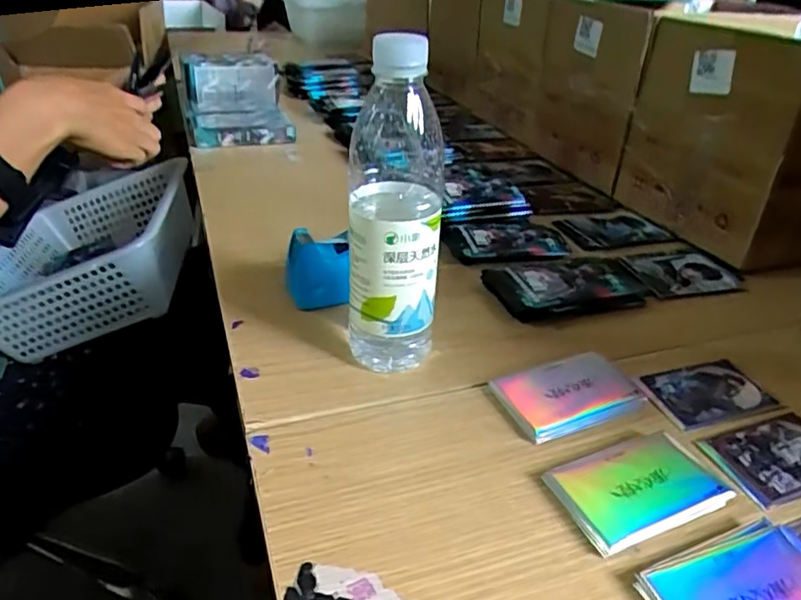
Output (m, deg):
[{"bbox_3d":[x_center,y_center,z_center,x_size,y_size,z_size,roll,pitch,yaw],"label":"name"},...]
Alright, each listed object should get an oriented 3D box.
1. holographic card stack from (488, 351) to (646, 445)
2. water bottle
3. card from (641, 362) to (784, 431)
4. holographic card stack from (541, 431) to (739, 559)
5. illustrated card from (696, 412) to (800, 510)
[{"bbox_3d":[0.122,0.066,0.439,0.100,0.011,0.063,-10,35,-20],"label":"holographic card stack"},{"bbox_3d":[-0.005,-0.057,0.417,0.060,0.222,0.073,0,33,-7],"label":"water bottle"},{"bbox_3d":[0.228,0.069,0.458,0.092,0.004,0.056,-8,37,-17],"label":"card"},{"bbox_3d":[0.142,0.112,0.369,0.094,0.011,0.059,-10,35,-21],"label":"holographic card stack"},{"bbox_3d":[0.252,0.103,0.405,0.092,0.004,0.059,-9,35,-19],"label":"illustrated card"}]

